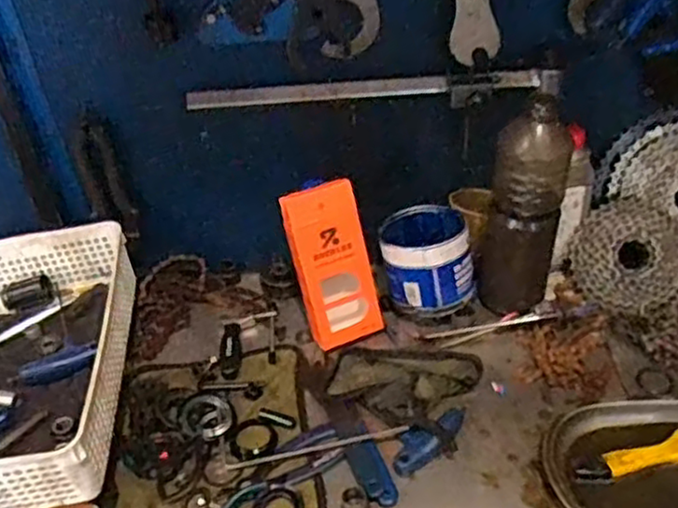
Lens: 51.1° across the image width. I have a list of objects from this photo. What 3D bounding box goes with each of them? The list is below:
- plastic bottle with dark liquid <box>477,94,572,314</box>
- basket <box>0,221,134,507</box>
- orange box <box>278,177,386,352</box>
[{"bbox_3d":[0.200,-0.048,0.763,0.077,0.245,0.065,11,43,18],"label":"plastic bottle with dark liquid"},{"bbox_3d":[-0.346,0.112,0.731,0.249,0.085,0.324,-7,39,-2],"label":"basket"},{"bbox_3d":[-0.006,0.013,0.784,0.076,0.179,0.032,-22,19,-24],"label":"orange box"}]

